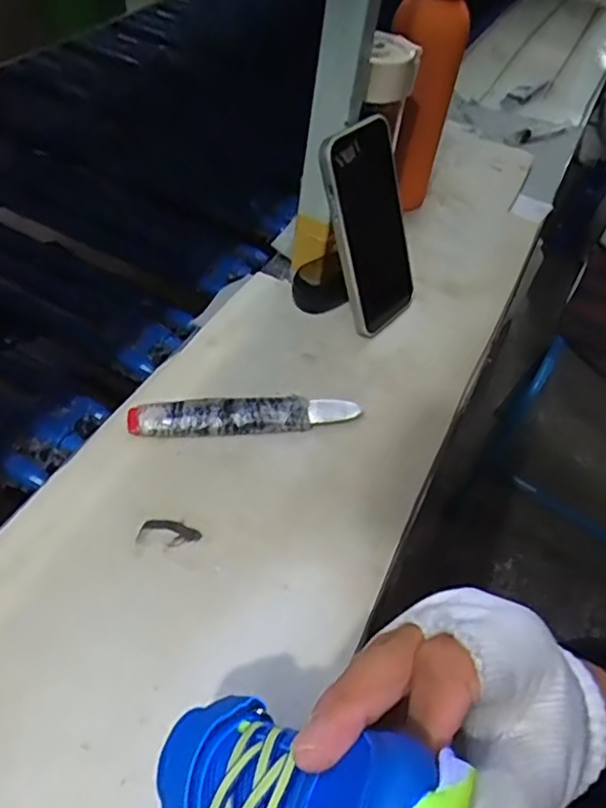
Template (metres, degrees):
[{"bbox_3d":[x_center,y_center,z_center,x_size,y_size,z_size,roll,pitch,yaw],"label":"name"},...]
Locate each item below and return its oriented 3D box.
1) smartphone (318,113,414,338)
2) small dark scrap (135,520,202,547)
[{"bbox_3d":[0.058,-0.137,0.496,0.015,0.168,0.083,19,52,39],"label":"smartphone"},{"bbox_3d":[-0.083,0.080,0.387,0.038,0.004,0.018,9,47,1],"label":"small dark scrap"}]

